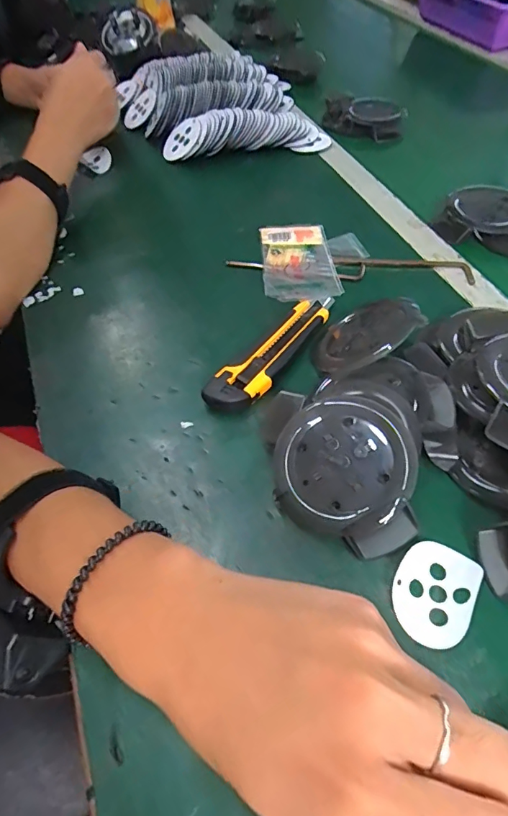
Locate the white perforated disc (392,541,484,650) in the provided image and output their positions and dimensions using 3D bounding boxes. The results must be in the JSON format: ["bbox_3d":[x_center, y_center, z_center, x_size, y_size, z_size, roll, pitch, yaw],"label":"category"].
[{"bbox_3d":[0.110,0.110,0.272,0.047,0.008,0.062,36,60,11],"label":"white perforated disc"}]

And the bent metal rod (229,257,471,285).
[{"bbox_3d":[0.095,-0.146,0.452,0.243,0.009,0.036,3,55,3],"label":"bent metal rod"}]

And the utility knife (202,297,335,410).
[{"bbox_3d":[0.020,-0.048,0.378,0.038,0.016,0.152,35,63,23],"label":"utility knife"}]

